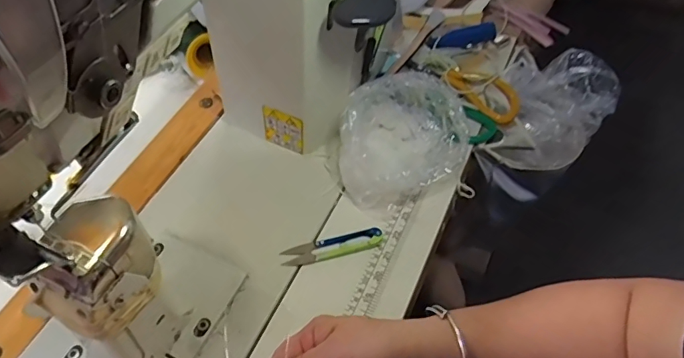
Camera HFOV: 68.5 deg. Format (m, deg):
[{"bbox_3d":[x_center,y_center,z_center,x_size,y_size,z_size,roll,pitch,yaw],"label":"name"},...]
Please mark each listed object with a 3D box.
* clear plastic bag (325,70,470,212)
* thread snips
[{"bbox_3d":[0.062,-0.046,0.544,0.146,0.100,0.112,-25,54,-15],"label":"clear plastic bag"},{"bbox_3d":[-0.009,0.068,0.513,0.101,0.011,0.024,-12,51,-6],"label":"thread snips"}]

